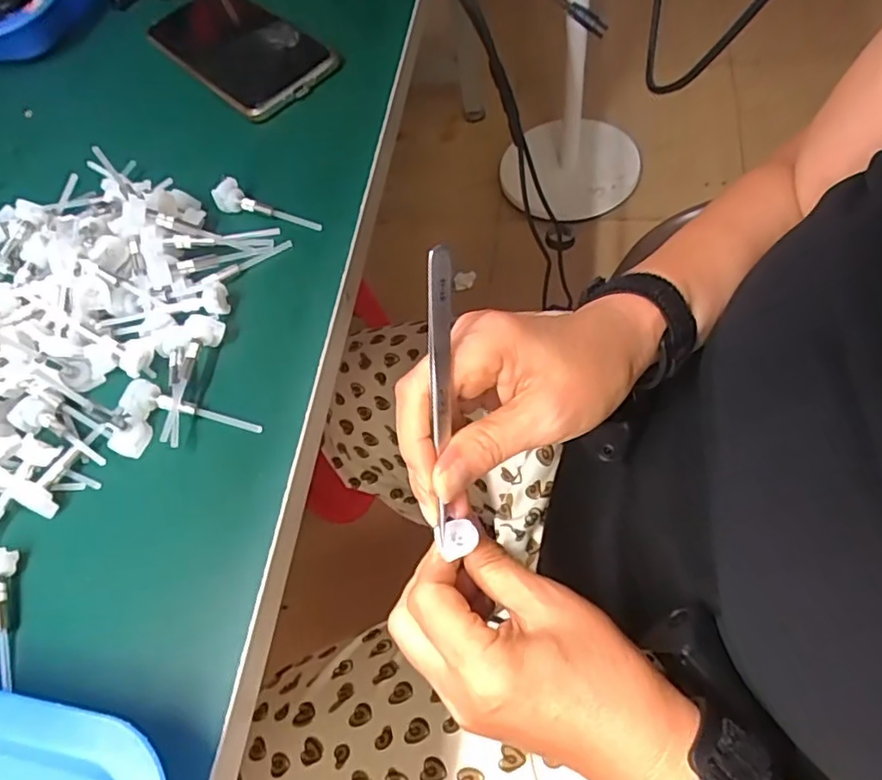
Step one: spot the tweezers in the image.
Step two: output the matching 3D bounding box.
[{"bbox_3d":[0.000,0.006,0.248,0.009,0.007,0.128,0,108,3],"label":"tweezers"}]

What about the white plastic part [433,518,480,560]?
[{"bbox_3d":[0.007,0.067,0.272,0.019,0.007,0.016,-23,64,-8],"label":"white plastic part"}]

